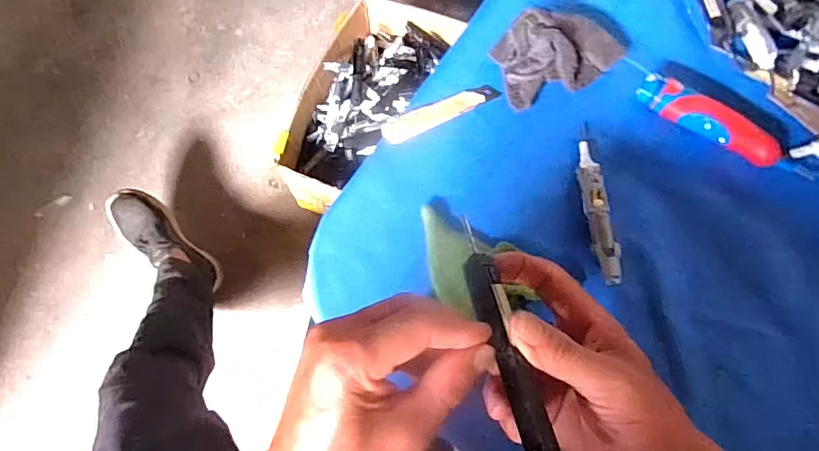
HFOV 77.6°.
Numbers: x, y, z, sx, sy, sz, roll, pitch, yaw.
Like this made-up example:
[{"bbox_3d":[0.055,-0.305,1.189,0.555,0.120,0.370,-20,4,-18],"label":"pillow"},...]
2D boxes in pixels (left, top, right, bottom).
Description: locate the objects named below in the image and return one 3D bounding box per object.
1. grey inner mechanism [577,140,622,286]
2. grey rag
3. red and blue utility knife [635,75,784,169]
[{"bbox_3d":[0.160,-0.014,0.433,0.020,0.017,0.131,-3,70,2],"label":"grey inner mechanism"},{"bbox_3d":[0.143,-0.166,0.477,0.120,0.040,0.070,-22,71,-5],"label":"grey rag"},{"bbox_3d":[0.263,-0.092,0.451,0.125,0.028,0.025,35,75,14],"label":"red and blue utility knife"}]

